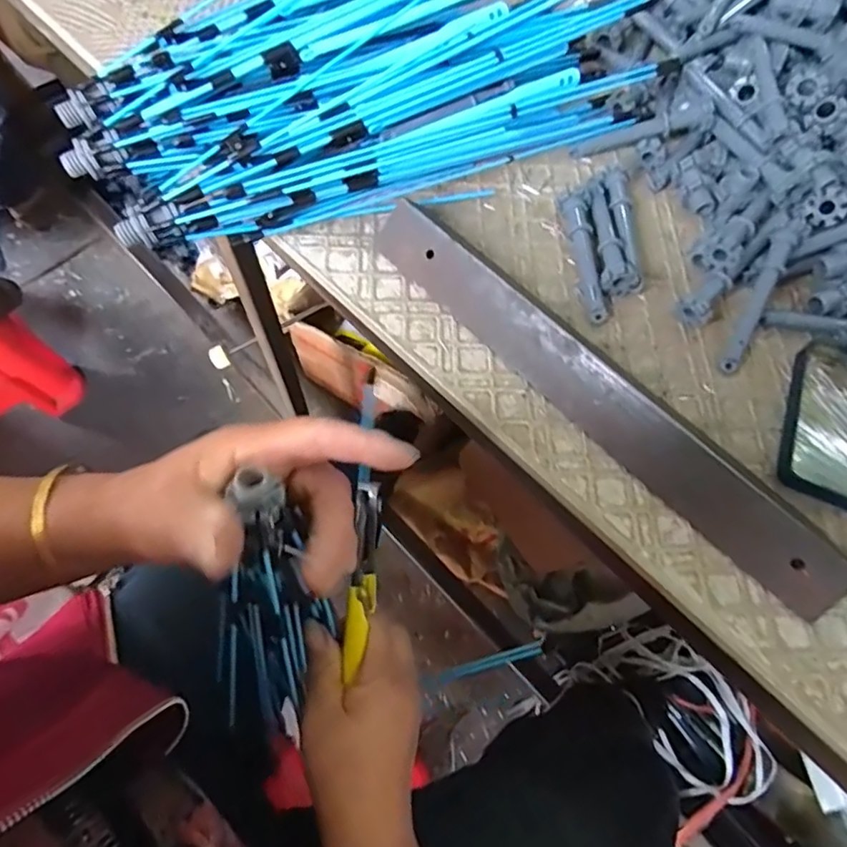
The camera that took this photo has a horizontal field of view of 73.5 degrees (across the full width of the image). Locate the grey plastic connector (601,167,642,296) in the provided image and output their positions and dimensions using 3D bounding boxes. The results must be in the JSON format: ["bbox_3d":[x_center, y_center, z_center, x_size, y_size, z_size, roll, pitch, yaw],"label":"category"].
[{"bbox_3d":[0.131,-0.126,0.369,0.015,0.018,0.092,-1,67,-3],"label":"grey plastic connector"}]

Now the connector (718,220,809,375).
[{"bbox_3d":[0.200,-0.074,0.337,0.015,0.013,0.094,26,88,9],"label":"connector"}]

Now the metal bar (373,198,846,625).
[{"bbox_3d":[0.096,-0.028,0.317,0.048,0.030,0.309,-42,74,-18],"label":"metal bar"}]

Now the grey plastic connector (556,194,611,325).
[{"bbox_3d":[0.102,-0.105,0.359,0.017,0.015,0.091,-7,67,-5],"label":"grey plastic connector"}]

